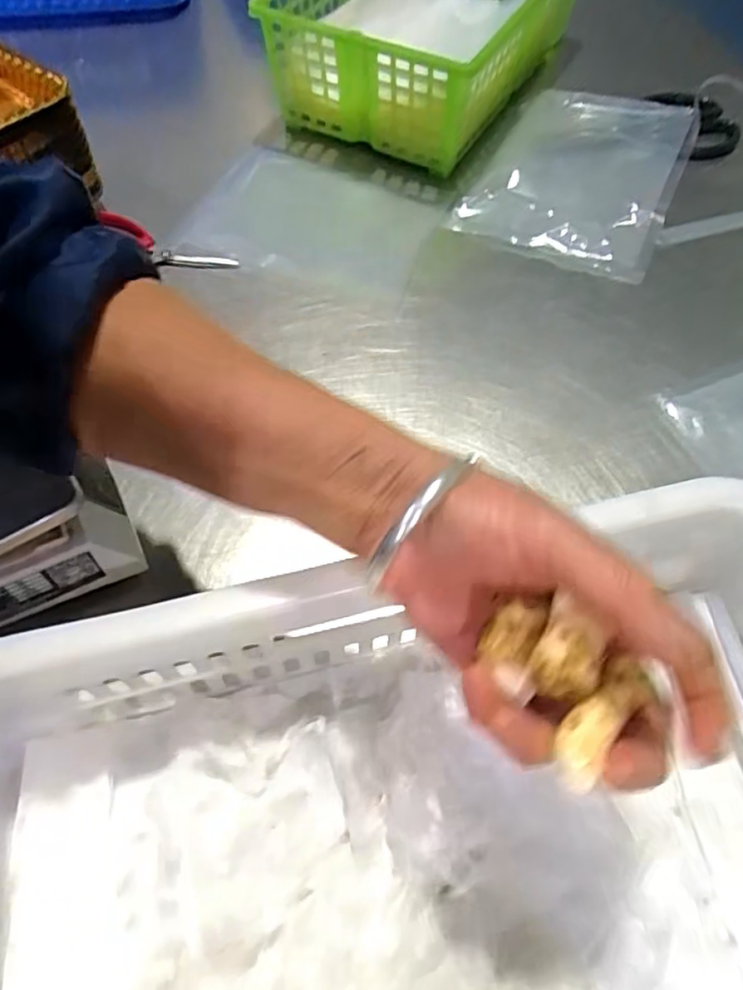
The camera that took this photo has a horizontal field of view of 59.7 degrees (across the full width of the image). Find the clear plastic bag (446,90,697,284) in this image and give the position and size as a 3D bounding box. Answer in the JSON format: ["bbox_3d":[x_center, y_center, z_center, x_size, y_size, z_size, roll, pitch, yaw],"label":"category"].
[{"bbox_3d":[0.197,-0.301,0.601,0.166,0.022,0.247,22,60,13],"label":"clear plastic bag"}]

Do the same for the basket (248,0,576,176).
[{"bbox_3d":[0.067,-0.483,0.656,0.224,0.112,0.370,25,61,15],"label":"basket"}]

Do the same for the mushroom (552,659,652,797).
[{"bbox_3d":[0.073,0.073,0.207,0.017,0.012,0.045,37,62,21],"label":"mushroom"}]

